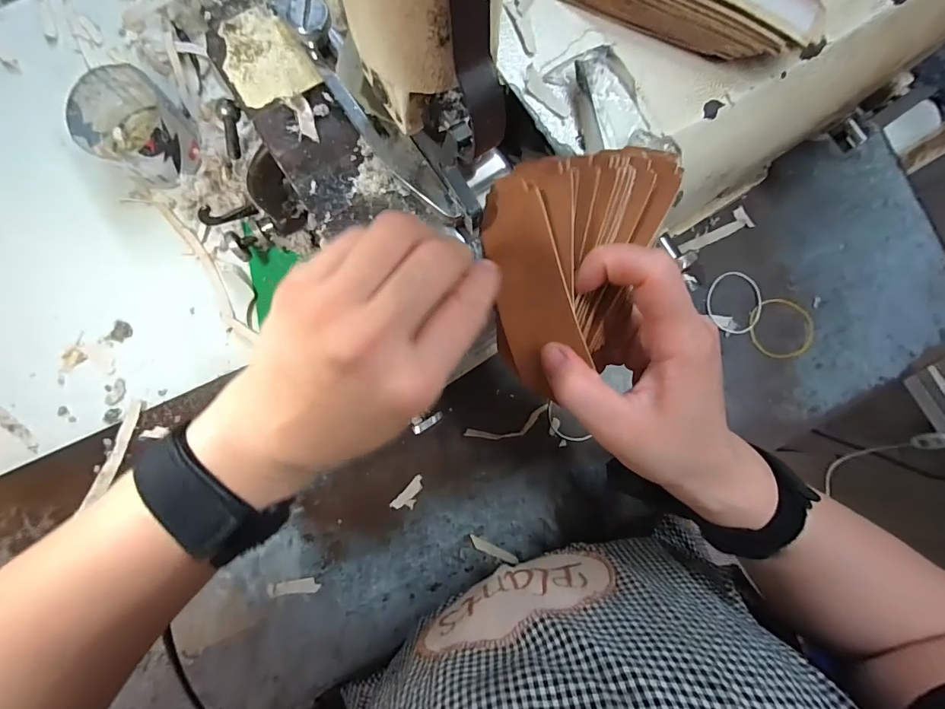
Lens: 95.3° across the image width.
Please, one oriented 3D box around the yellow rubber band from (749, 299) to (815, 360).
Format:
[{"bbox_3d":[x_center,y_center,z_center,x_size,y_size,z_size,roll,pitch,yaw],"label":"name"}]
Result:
[{"bbox_3d":[0.267,-0.022,0.372,0.056,0.004,0.051,1,86,-3],"label":"yellow rubber band"}]

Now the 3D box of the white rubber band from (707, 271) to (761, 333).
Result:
[{"bbox_3d":[0.227,-0.045,0.374,0.047,0.004,0.054,2,86,-3],"label":"white rubber band"}]

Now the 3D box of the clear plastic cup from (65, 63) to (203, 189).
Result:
[{"bbox_3d":[-0.257,-0.174,0.335,0.074,0.050,0.068,0,86,-3],"label":"clear plastic cup"}]

